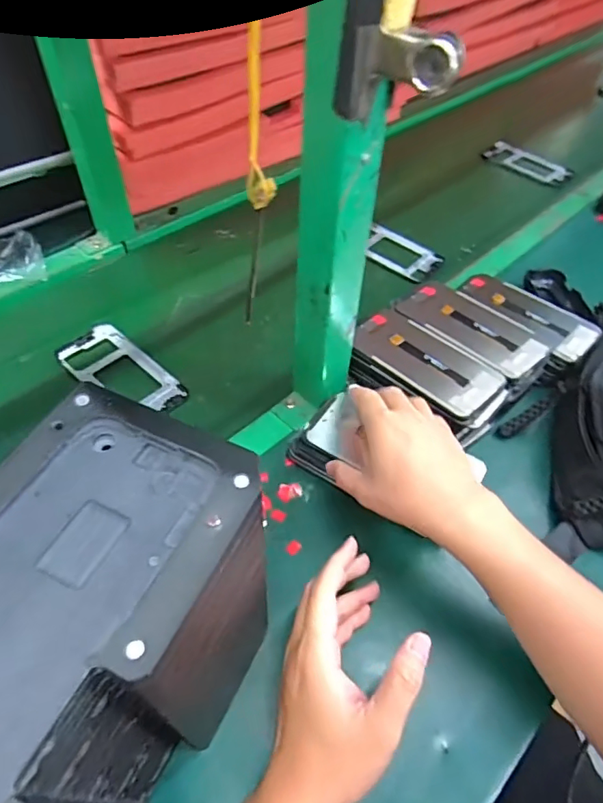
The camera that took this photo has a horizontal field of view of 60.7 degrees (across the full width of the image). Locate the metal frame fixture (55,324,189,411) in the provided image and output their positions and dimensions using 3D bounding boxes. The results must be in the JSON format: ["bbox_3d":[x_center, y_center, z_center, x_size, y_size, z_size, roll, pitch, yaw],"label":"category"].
[{"bbox_3d":[-0.204,-0.033,0.577,0.162,0.005,0.075,38,58,24],"label":"metal frame fixture"}]

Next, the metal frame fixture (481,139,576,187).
[{"bbox_3d":[0.405,-0.427,0.929,0.073,0.019,0.153,-36,62,-28],"label":"metal frame fixture"}]

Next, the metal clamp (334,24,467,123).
[{"bbox_3d":[0.055,-0.182,0.292,0.064,0.048,0.021,26,54,16],"label":"metal clamp"}]

